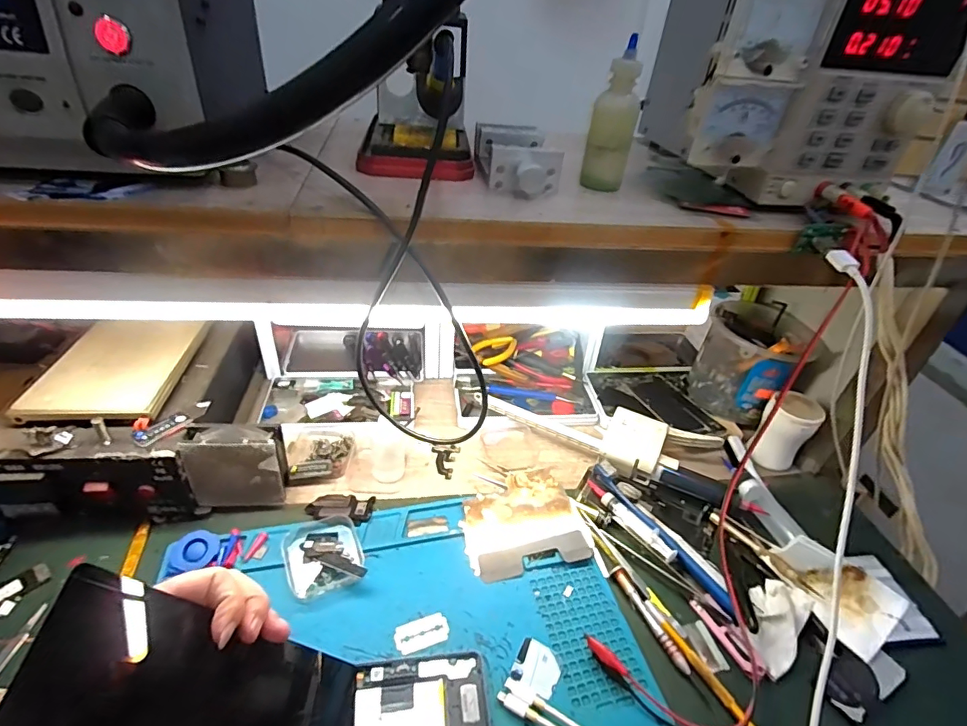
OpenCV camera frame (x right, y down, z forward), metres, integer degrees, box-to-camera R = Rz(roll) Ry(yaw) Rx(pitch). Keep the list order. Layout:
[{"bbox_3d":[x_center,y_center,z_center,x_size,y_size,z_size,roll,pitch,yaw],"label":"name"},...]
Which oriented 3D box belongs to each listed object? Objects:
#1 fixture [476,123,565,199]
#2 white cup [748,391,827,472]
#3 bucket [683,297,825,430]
[{"bbox_3d":[0.027,-0.167,0.401,0.062,0.035,0.094,-3,37,-11],"label":"fixture"},{"bbox_3d":[0.345,0.081,0.565,0.051,0.085,0.060,32,42,32],"label":"white cup"},{"bbox_3d":[0.333,-0.002,0.624,0.105,0.118,0.108,4,36,-3],"label":"bucket"}]

